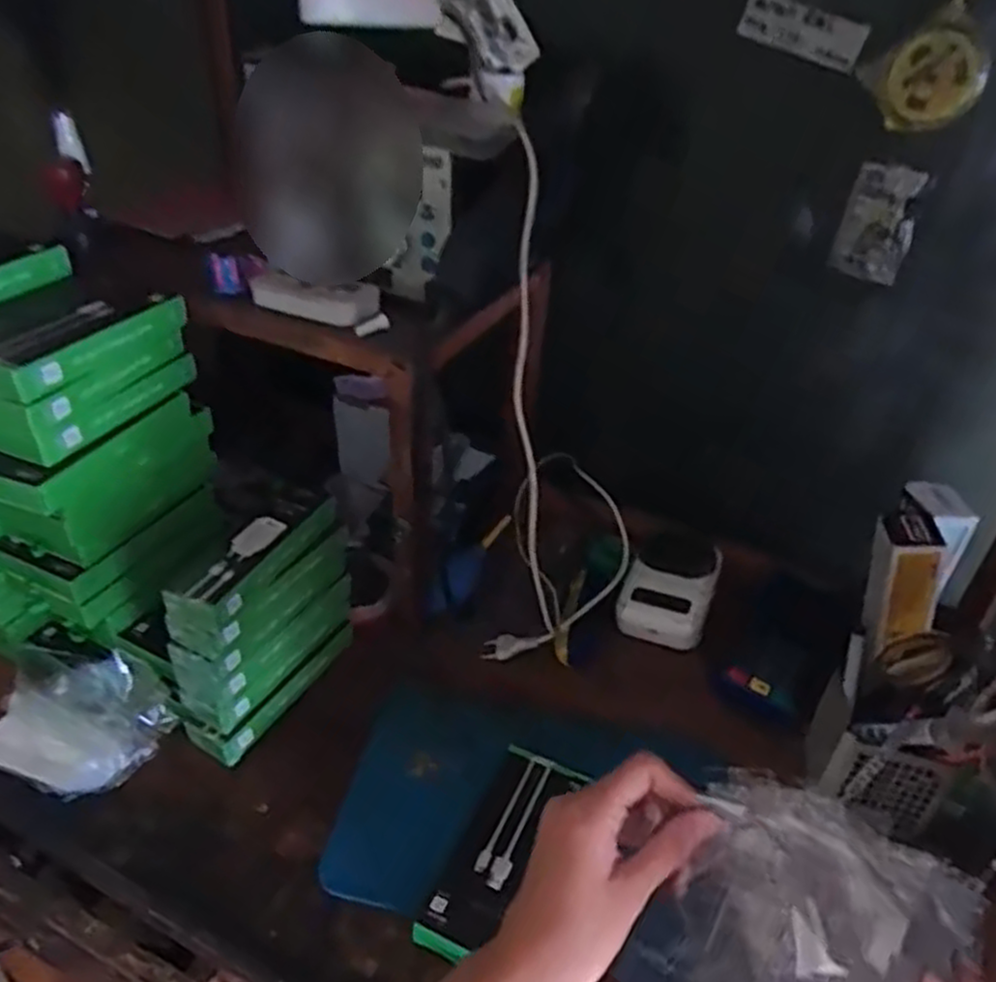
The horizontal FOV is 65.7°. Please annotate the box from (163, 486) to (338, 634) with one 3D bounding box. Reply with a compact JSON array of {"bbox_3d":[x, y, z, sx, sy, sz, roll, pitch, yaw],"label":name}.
[{"bbox_3d":[-0.193,0.045,0.617,0.055,0.030,0.163,14,38,15],"label":"box"}]

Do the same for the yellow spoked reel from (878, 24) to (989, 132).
[{"bbox_3d":[0.301,-0.285,0.535,0.059,0.062,0.022,31,45,34],"label":"yellow spoked reel"}]

